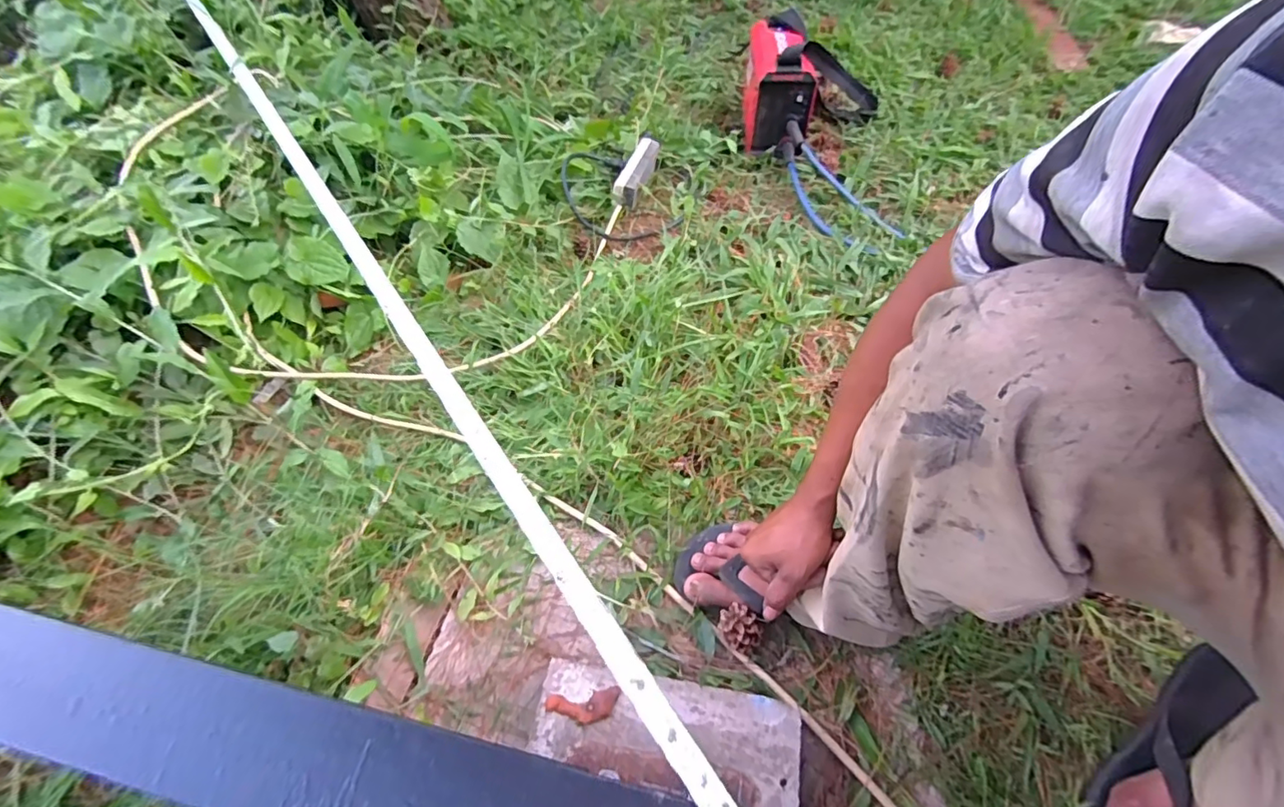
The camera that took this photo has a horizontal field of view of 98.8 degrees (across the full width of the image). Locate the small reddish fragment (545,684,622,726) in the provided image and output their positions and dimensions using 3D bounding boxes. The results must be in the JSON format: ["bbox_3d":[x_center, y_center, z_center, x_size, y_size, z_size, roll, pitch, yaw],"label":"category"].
[{"bbox_3d":[-0.056,0.289,0.524,0.071,0.005,0.028,-5,56,-5],"label":"small reddish fragment"}]

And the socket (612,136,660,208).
[{"bbox_3d":[-0.008,-0.459,1.082,0.048,0.051,0.215,13,57,7],"label":"socket"}]

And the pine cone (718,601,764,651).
[{"bbox_3d":[0.105,0.242,0.592,0.040,0.040,0.043,1,56,-1],"label":"pine cone"}]

